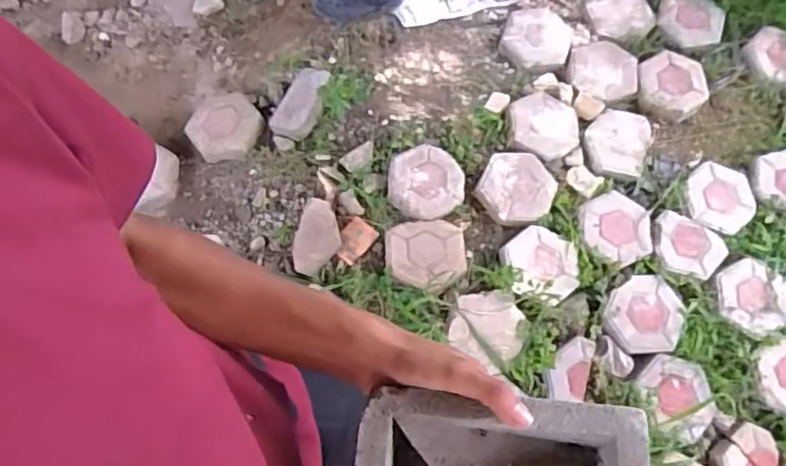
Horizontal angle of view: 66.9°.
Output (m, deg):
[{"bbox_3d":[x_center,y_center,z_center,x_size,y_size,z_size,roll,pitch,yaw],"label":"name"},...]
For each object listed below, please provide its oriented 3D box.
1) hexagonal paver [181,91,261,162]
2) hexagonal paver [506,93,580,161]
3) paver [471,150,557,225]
[{"bbox_3d":[-0.479,-0.301,1.680,0.198,0.043,0.228,-38,76,-15],"label":"hexagonal paver"},{"bbox_3d":[0.424,-0.303,1.677,0.204,0.040,0.201,21,71,6],"label":"hexagonal paver"},{"bbox_3d":[0.333,-0.120,1.600,0.201,0.052,0.212,27,72,9],"label":"paver"}]

